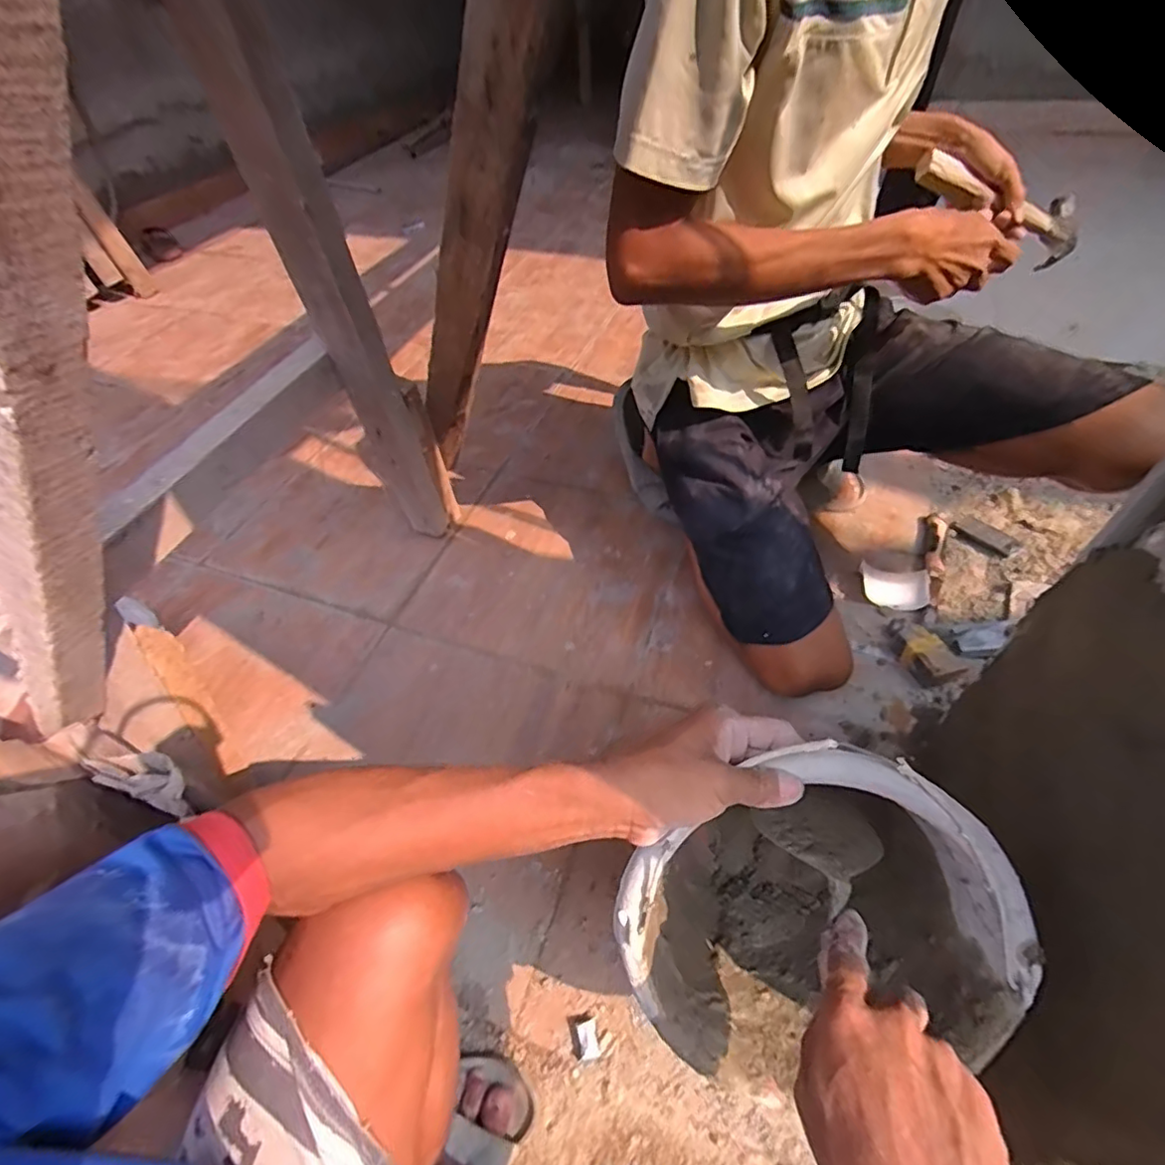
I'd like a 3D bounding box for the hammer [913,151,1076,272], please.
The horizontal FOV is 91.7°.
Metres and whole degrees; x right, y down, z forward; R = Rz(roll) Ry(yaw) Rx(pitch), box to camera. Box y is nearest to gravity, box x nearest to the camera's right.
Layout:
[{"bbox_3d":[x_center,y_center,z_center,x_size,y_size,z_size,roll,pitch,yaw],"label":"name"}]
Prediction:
[{"bbox_3d":[0.548,-0.495,0.749,0.235,0.065,0.086,14,52,-9],"label":"hammer"}]

